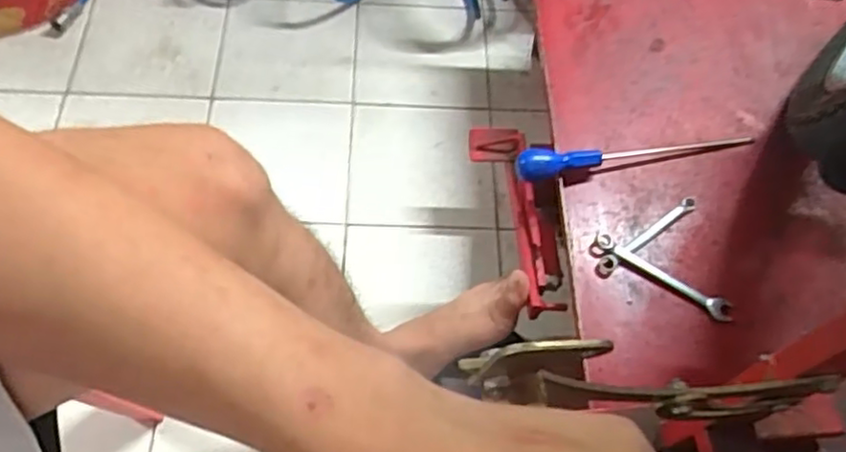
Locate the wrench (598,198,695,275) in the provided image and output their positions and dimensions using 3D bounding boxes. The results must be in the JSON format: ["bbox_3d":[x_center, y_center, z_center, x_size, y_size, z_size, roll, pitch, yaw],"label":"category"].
[{"bbox_3d":[0.228,0.007,0.702,0.130,0.006,0.017,-34,69,-19],"label":"wrench"}]

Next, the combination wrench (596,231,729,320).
[{"bbox_3d":[0.239,0.048,0.686,0.145,0.007,0.020,34,65,14],"label":"combination wrench"}]

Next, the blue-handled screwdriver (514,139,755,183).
[{"bbox_3d":[0.230,-0.074,0.734,0.268,0.028,0.027,-5,62,-7],"label":"blue-handled screwdriver"}]

